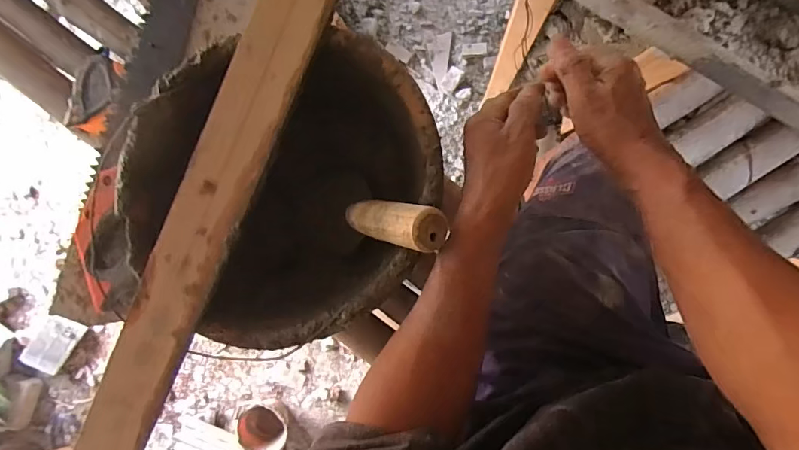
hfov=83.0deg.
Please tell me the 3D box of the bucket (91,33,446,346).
[{"bbox_3d":[-0.099,-0.032,0.456,0.282,0.164,0.259,-5,94,7],"label":"bucket"}]

